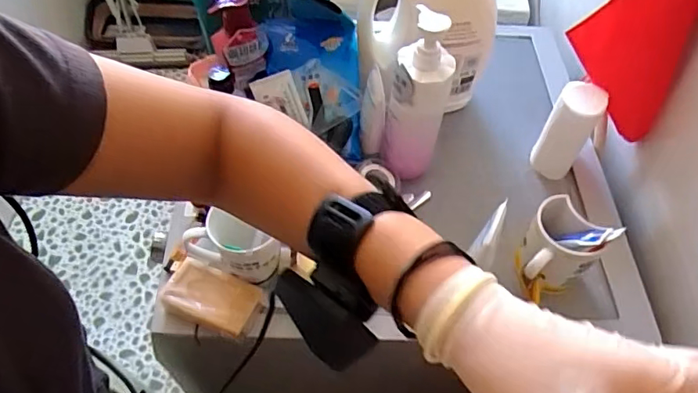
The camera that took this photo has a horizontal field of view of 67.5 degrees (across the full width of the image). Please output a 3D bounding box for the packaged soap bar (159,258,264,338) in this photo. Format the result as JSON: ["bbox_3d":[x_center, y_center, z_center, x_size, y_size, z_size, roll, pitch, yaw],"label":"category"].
[{"bbox_3d":[-0.158,0.116,0.601,0.104,0.027,0.060,18,55,11],"label":"packaged soap bar"}]

